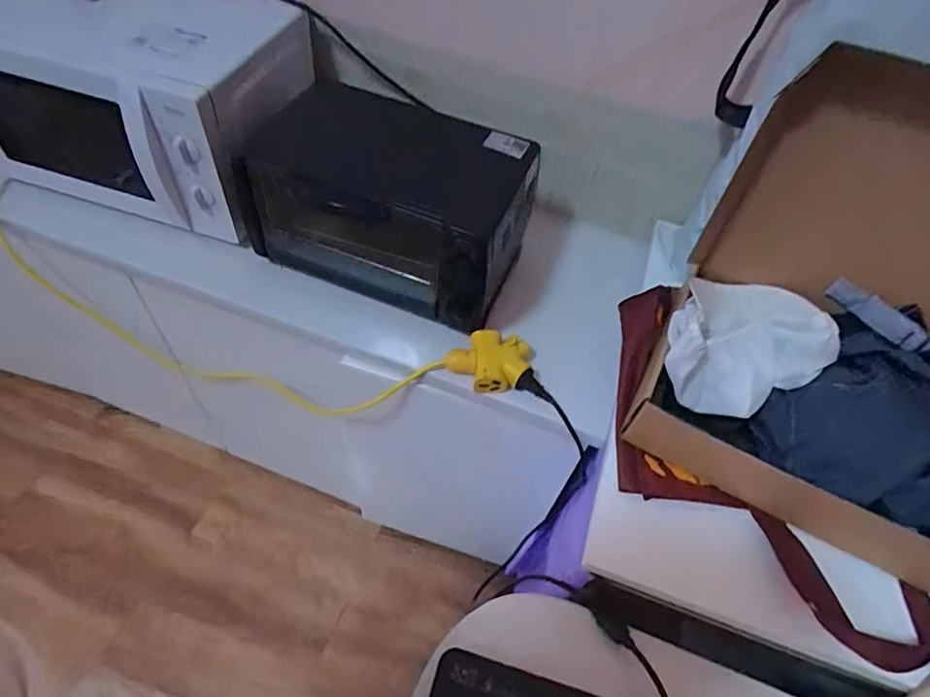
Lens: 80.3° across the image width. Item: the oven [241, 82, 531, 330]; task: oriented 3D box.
[{"bbox_3d":[-0.106,-0.207,0.788,0.366,0.206,0.215,20,54,8],"label":"oven"}]

